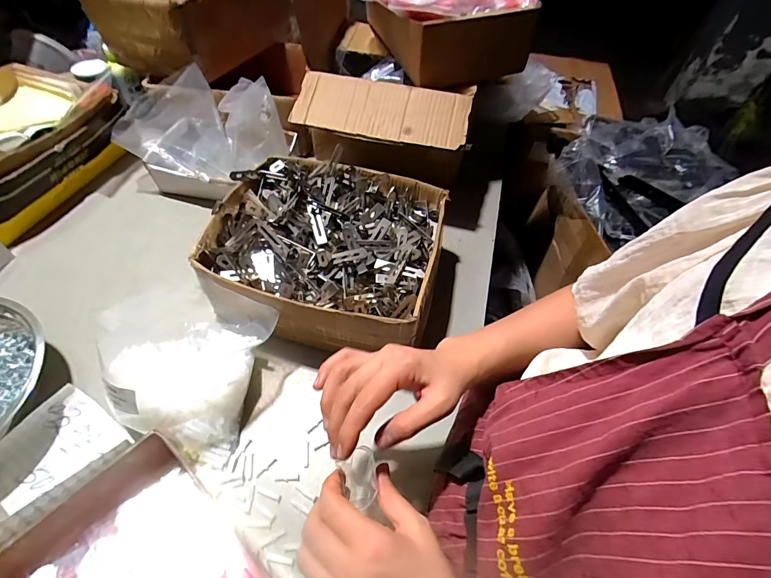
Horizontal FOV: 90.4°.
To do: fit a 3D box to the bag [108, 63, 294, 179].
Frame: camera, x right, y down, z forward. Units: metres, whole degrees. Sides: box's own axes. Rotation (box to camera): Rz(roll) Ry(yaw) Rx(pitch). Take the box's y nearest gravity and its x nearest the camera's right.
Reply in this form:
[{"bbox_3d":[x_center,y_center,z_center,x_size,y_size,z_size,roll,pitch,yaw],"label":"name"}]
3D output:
[{"bbox_3d":[-0.334,-0.286,0.691,0.275,0.139,0.154,15,54,7],"label":"bag"}]

